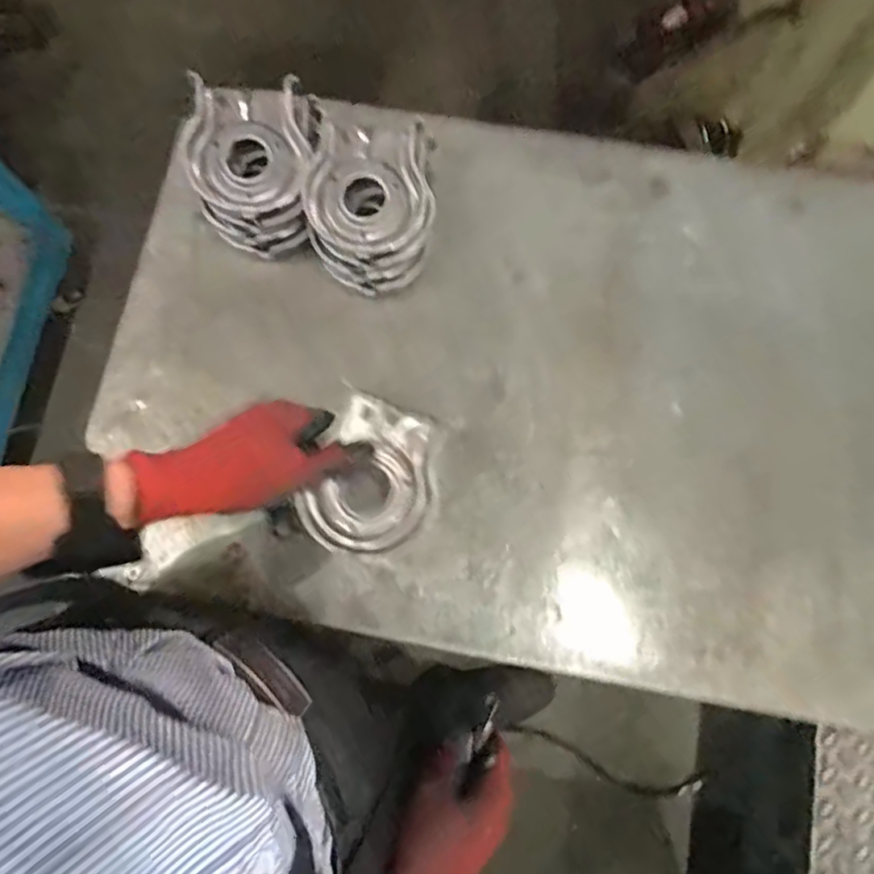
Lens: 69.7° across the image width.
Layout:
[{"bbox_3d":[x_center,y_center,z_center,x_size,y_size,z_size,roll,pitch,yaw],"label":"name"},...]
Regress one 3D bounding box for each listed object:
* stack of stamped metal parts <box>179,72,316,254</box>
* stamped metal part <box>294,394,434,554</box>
[{"bbox_3d":[-0.165,-0.247,0.572,0.106,0.072,0.141,-15,77,-3],"label":"stack of stamped metal parts"},{"bbox_3d":[-0.047,0.032,0.486,0.093,0.022,0.120,21,83,-6],"label":"stamped metal part"}]

